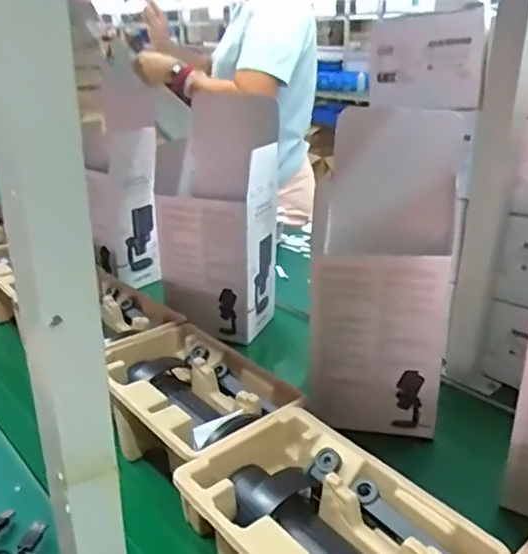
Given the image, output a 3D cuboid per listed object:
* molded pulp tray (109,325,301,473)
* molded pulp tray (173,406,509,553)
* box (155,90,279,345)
[{"bbox_3d":[-0.077,0.152,0.621,0.148,0.110,0.212,-21,31,-37],"label":"molded pulp tray"},{"bbox_3d":[0.050,0.231,0.456,0.147,0.124,0.221,-21,31,-38],"label":"molded pulp tray"},{"bbox_3d":[-0.069,-0.099,0.890,0.178,0.332,0.157,9,26,22],"label":"box"}]

